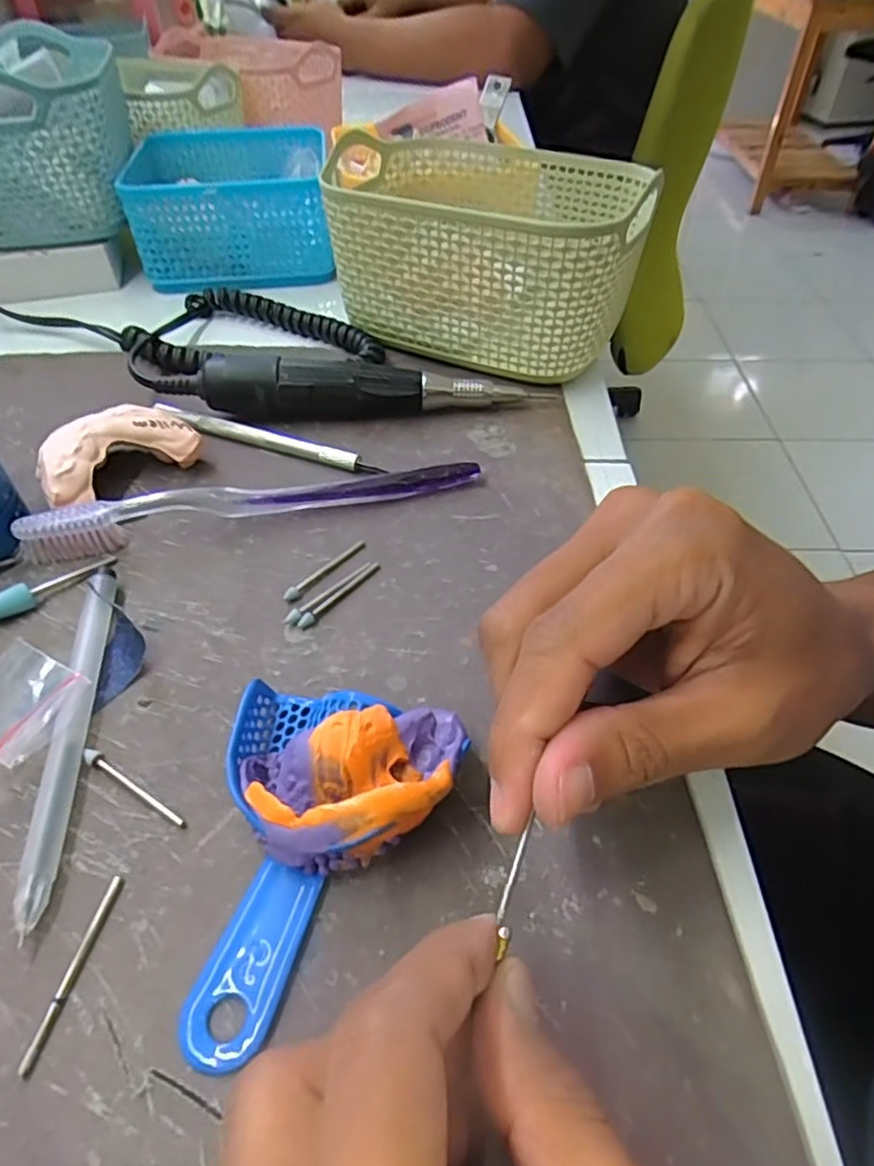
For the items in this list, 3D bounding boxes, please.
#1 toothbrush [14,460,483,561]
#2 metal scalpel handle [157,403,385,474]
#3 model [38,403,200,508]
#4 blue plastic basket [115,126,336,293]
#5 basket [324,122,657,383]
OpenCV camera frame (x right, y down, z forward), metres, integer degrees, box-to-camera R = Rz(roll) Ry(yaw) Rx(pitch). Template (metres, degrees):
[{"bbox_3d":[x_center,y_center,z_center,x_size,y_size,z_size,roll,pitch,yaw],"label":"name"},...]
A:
[{"bbox_3d":[-0.074,-0.035,0.275,0.185,0.019,0.011,-11,49,-10],"label":"toothbrush"},{"bbox_3d":[-0.082,-0.069,0.313,0.122,0.009,0.004,17,17,16],"label":"metal scalpel handle"},{"bbox_3d":[-0.140,-0.055,0.288,0.065,0.027,0.039,-33,56,-27],"label":"model"},{"bbox_3d":[-0.140,-0.267,0.460,0.126,0.057,0.130,-3,48,-3],"label":"blue plastic basket"},{"bbox_3d":[0.024,-0.185,0.371,0.172,0.082,0.117,22,51,18],"label":"basket"}]

